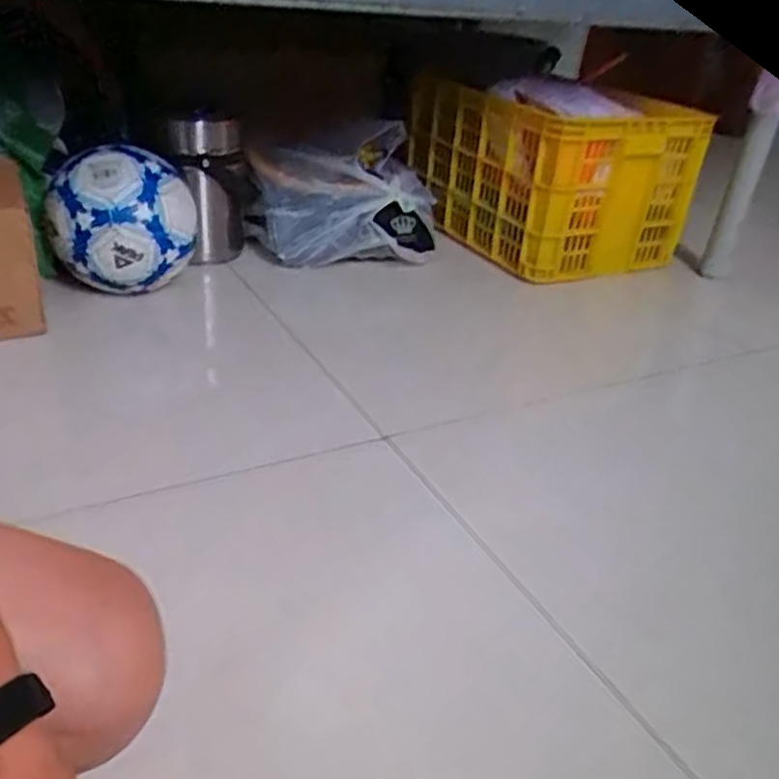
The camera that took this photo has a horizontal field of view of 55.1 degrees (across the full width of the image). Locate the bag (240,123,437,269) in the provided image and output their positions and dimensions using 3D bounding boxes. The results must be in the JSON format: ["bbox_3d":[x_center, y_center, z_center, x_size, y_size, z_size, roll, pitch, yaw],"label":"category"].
[{"bbox_3d":[-0.074,-0.298,1.226,0.301,0.173,0.156,-6,32,-19],"label":"bag"}]

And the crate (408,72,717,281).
[{"bbox_3d":[0.259,-0.382,1.299,0.259,0.289,0.515,-10,34,-26],"label":"crate"}]

